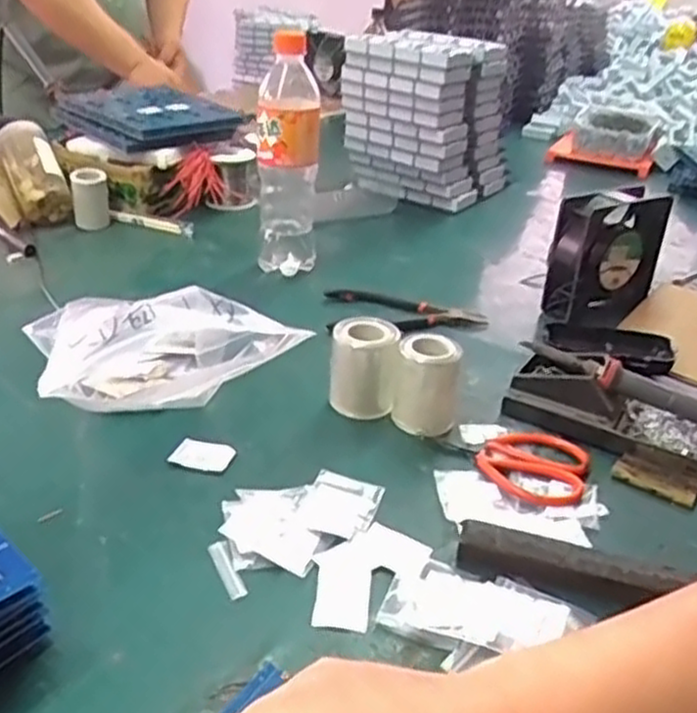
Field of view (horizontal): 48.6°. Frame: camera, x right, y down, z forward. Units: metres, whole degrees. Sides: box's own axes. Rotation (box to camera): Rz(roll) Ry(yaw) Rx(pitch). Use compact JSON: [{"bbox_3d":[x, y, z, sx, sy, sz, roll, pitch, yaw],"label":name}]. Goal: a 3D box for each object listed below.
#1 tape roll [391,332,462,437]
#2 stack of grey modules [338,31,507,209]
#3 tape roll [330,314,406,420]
[{"bbox_3d":[0.060,0.021,0.592,0.040,0.069,0.040,3,29,-1],"label":"tape roll"},{"bbox_3d":[0.105,-0.328,1.082,0.191,0.213,0.143,22,34,30],"label":"stack of grey modules"},{"bbox_3d":[0.014,0.011,0.610,0.053,0.071,0.053,3,29,-1],"label":"tape roll"}]

